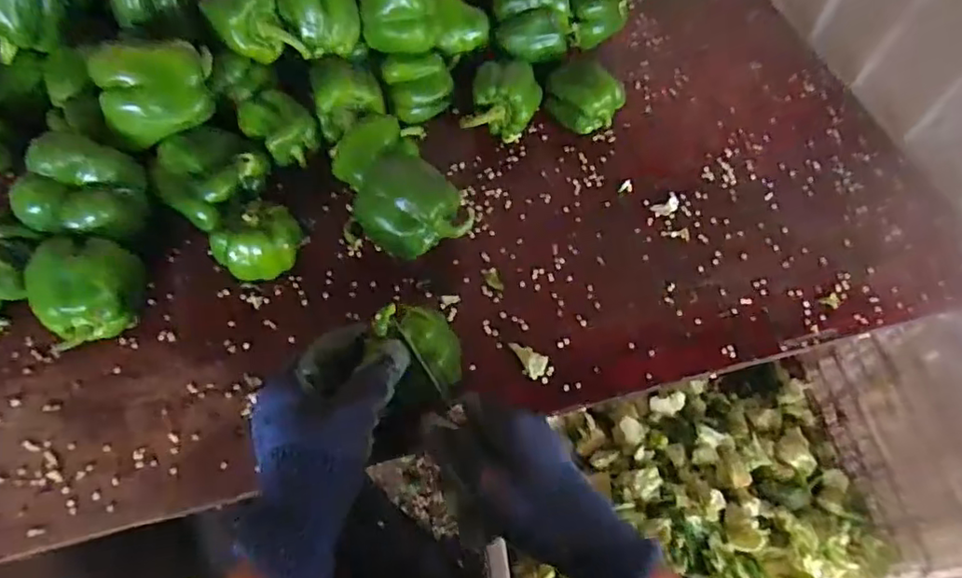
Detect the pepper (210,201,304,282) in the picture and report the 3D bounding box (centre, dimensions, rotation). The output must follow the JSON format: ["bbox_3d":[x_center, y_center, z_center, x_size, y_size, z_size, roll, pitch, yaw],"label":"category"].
[{"bbox_3d":[-0.179,-0.037,0.486,0.055,0.051,0.065,37,66,17],"label":"pepper"}]

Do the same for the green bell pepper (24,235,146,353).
[{"bbox_3d":[-0.294,0.003,0.443,0.073,0.073,0.059,-21,64,-13],"label":"green bell pepper"}]

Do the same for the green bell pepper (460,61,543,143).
[{"bbox_3d":[0.020,-0.175,0.564,0.063,0.059,0.078,20,63,8],"label":"green bell pepper"}]

